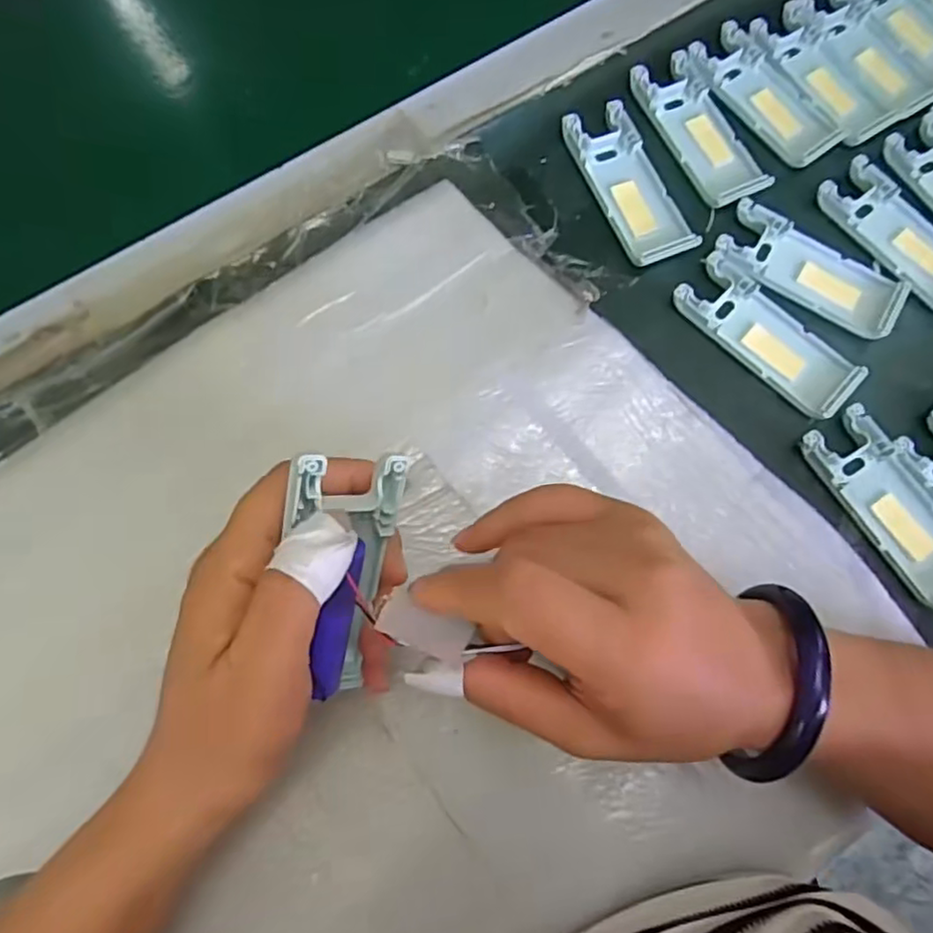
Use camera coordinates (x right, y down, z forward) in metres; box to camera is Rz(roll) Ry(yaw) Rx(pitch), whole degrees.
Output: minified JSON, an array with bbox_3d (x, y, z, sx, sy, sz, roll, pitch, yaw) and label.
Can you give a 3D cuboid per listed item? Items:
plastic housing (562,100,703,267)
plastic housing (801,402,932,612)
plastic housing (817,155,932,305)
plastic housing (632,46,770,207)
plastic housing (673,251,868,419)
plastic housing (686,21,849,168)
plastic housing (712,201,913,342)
[{"bbox_3d":[0.095,-0.164,0.381,0.042,0.010,0.102,-21,75,-8],"label":"plastic housing"},{"bbox_3d":[0.219,0.020,0.334,0.044,0.011,0.103,-30,77,-10],"label":"plastic housing"},{"bbox_3d":[0.256,-0.135,0.381,0.046,0.010,0.104,-35,78,-12],"label":"plastic housing"},{"bbox_3d":[0.141,-0.203,0.394,0.045,0.011,0.104,-24,76,-9],"label":"plastic housing"},{"bbox_3d":[0.166,-0.073,0.360,0.103,0.010,0.042,44,76,10],"label":"plastic housing"},{"bbox_3d":[0.185,-0.230,0.404,0.045,0.009,0.103,-36,78,-12],"label":"plastic housing"},{"bbox_3d":[0.196,-0.111,0.372,0.104,0.009,0.043,29,74,6],"label":"plastic housing"}]

